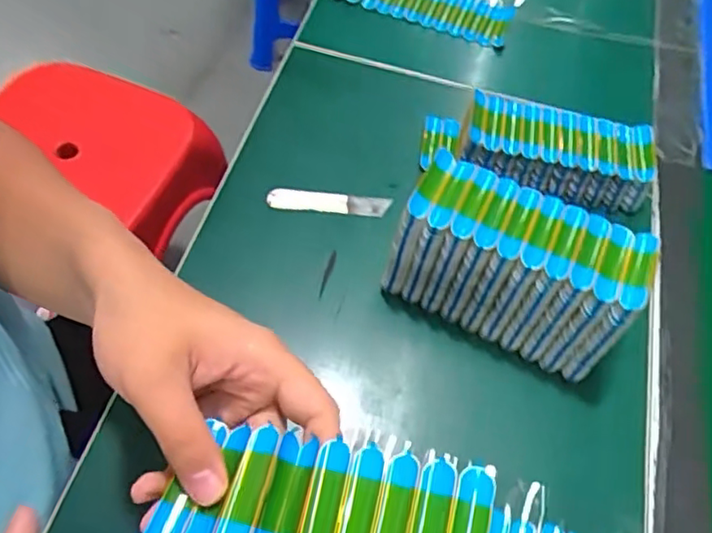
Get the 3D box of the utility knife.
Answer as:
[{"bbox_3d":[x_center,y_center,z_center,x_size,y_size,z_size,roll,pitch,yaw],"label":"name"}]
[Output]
[{"bbox_3d":[-0.022,-0.052,0.486,0.096,0.006,0.018,7,59,-3],"label":"utility knife"}]

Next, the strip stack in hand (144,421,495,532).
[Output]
[{"bbox_3d":[-0.015,0.105,0.255,0.135,0.016,0.063,3,60,14],"label":"strip stack in hand"}]

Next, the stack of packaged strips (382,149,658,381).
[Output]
[{"bbox_3d":[0.105,0.000,0.414,0.152,0.096,0.074,26,60,10],"label":"stack of packaged strips"}]

